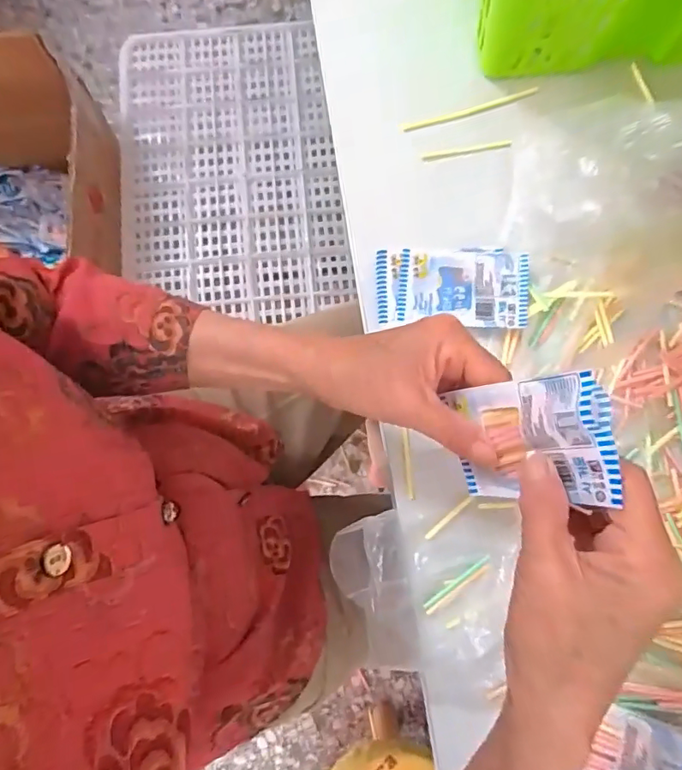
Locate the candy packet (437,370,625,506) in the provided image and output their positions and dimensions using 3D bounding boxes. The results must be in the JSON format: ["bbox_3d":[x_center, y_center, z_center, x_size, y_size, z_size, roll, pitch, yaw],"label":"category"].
[{"bbox_3d":[0.096,0.030,0.267,0.014,0.098,0.064,-19,92,-26],"label":"candy packet"}]

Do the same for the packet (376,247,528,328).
[{"bbox_3d":[0.092,-0.082,0.423,0.121,0.015,0.068,4,80,1],"label":"packet"}]

